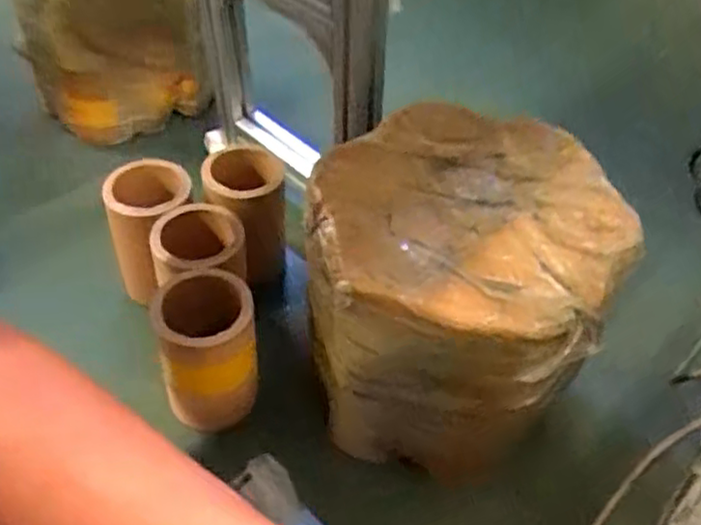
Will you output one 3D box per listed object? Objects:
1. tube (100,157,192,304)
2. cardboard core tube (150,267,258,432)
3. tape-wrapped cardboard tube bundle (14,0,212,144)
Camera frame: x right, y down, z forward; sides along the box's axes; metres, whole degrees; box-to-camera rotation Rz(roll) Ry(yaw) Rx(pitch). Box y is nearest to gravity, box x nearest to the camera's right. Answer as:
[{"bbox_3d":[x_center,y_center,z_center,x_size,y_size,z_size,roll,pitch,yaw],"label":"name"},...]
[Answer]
[{"bbox_3d":[-0.230,-0.039,0.816,0.088,0.143,0.095,2,43,-5],"label":"tube"},{"bbox_3d":[-0.145,0.095,0.713,0.096,0.169,0.082,-6,44,-13],"label":"cardboard core tube"},{"bbox_3d":[-0.352,-0.356,1.029,0.229,0.284,0.259,-24,51,-28],"label":"tape-wrapped cardboard tube bundle"}]

